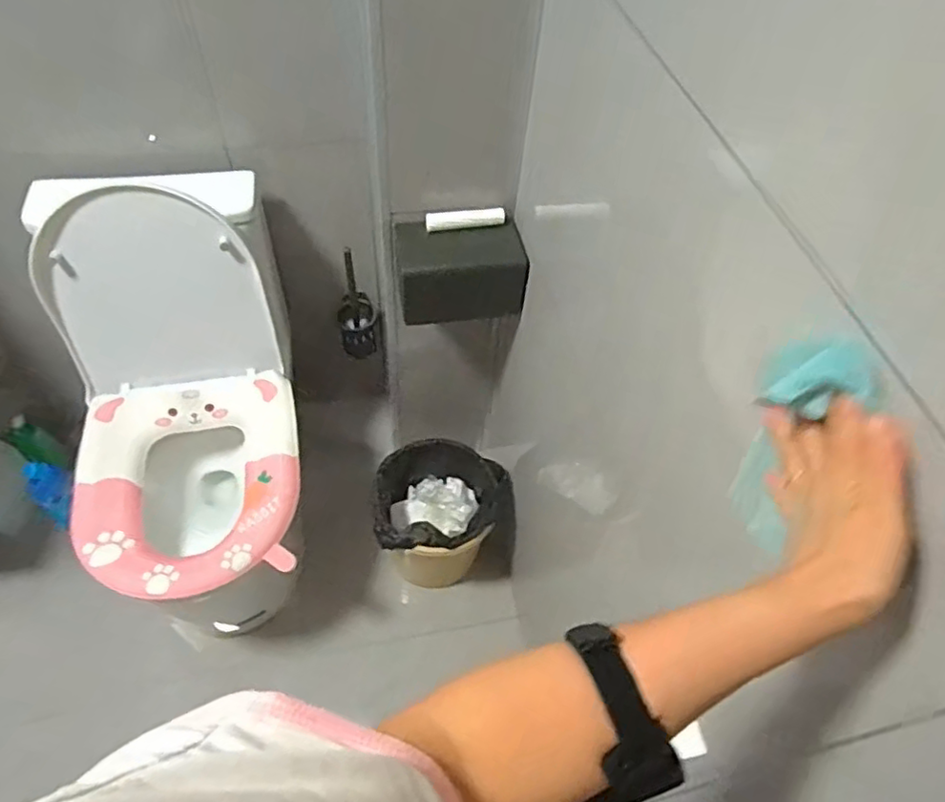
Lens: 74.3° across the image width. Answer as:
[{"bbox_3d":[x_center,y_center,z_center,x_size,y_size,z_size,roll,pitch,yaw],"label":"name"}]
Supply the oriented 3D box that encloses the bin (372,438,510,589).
[{"bbox_3d":[-0.094,0.271,1.426,0.273,0.304,0.286,19,54,9],"label":"bin"}]

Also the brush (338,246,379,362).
[{"bbox_3d":[-0.268,-0.230,1.431,0.092,0.306,0.093,-10,55,-12],"label":"brush"}]

